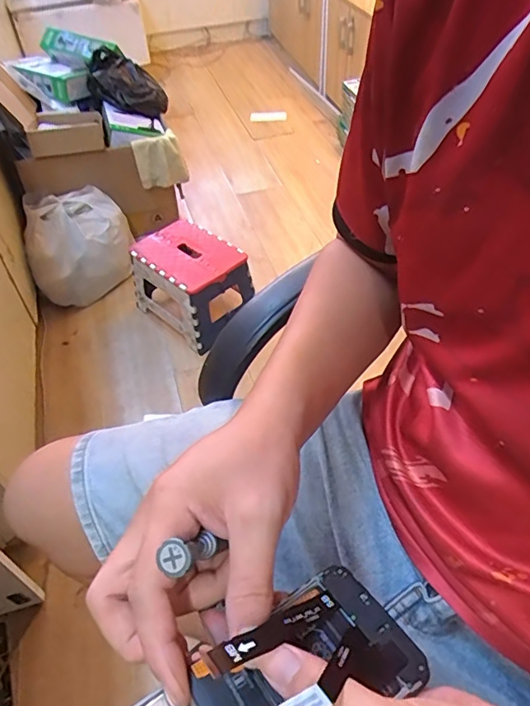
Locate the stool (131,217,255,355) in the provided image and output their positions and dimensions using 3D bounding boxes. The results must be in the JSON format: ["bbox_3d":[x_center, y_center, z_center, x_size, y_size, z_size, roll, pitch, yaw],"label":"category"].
[{"bbox_3d":[-0.203,-0.191,1.428,0.291,0.232,0.221,32,55,30],"label":"stool"}]

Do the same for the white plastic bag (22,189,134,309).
[{"bbox_3d":[-0.557,-0.316,1.569,0.300,0.269,0.279,-17,49,-13],"label":"white plastic bag"}]

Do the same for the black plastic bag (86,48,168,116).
[{"bbox_3d":[-0.442,-0.860,1.626,0.227,0.163,0.181,-13,48,-10],"label":"black plastic bag"}]

